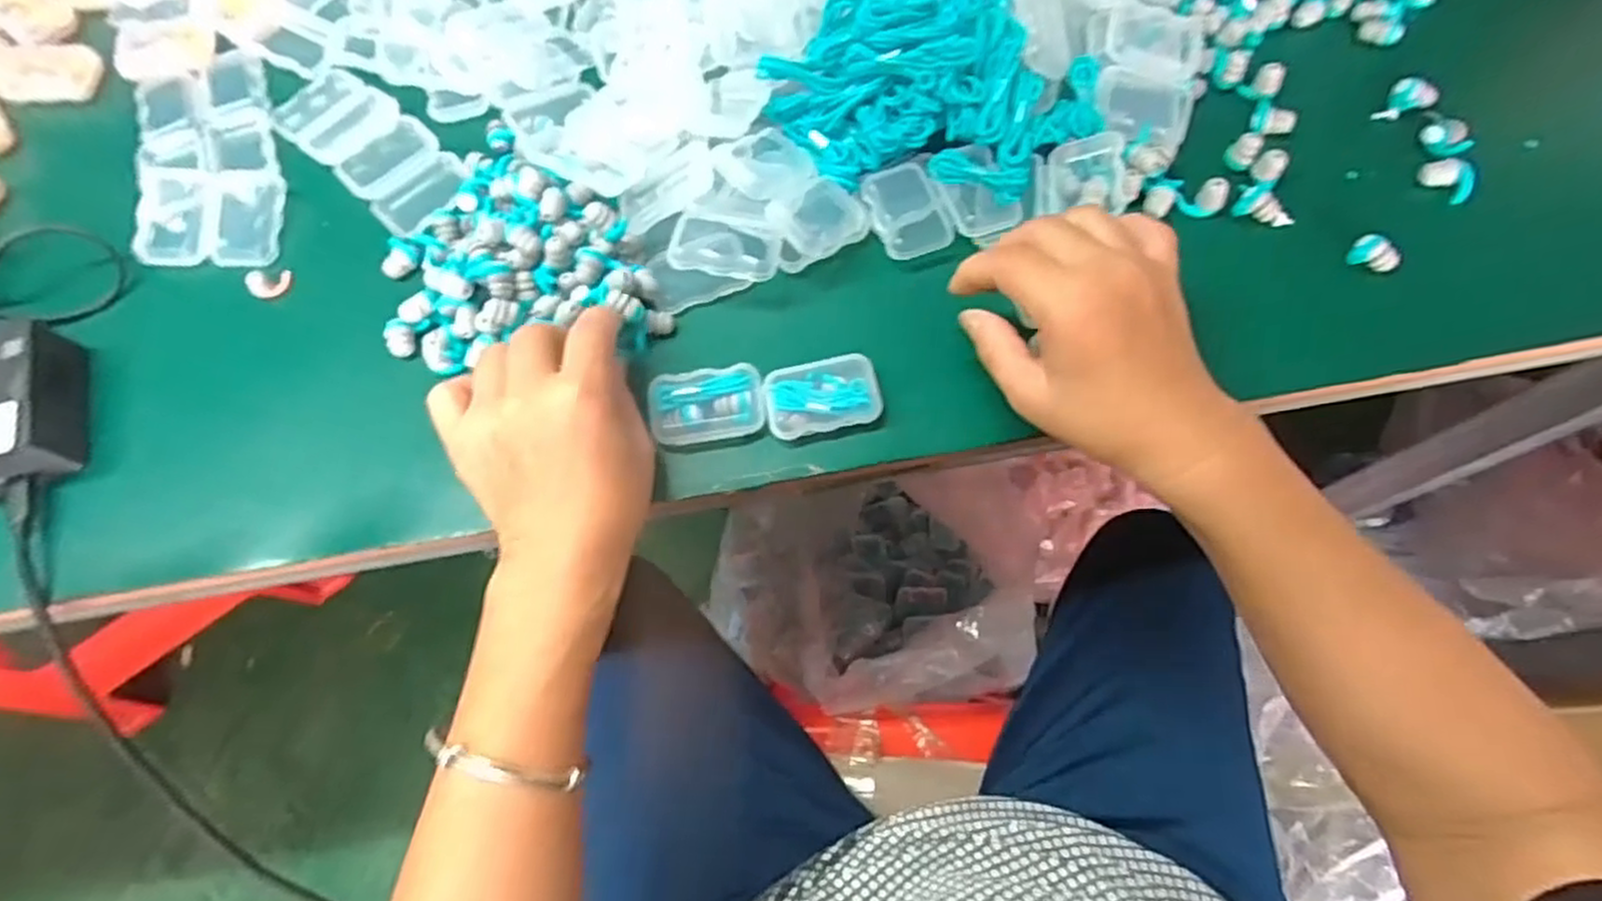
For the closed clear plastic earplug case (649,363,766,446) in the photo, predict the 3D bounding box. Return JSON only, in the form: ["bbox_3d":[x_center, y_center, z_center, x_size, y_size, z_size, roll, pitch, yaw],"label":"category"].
[{"bbox_3d":[-0.046,-0.022,0.370,0.055,0.015,0.037,-10,70,-1],"label":"closed clear plastic earplug case"}]

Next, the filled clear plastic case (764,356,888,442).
[{"bbox_3d":[0.011,-0.026,0.369,0.055,0.016,0.034,-13,70,-2],"label":"filled clear plastic case"}]

